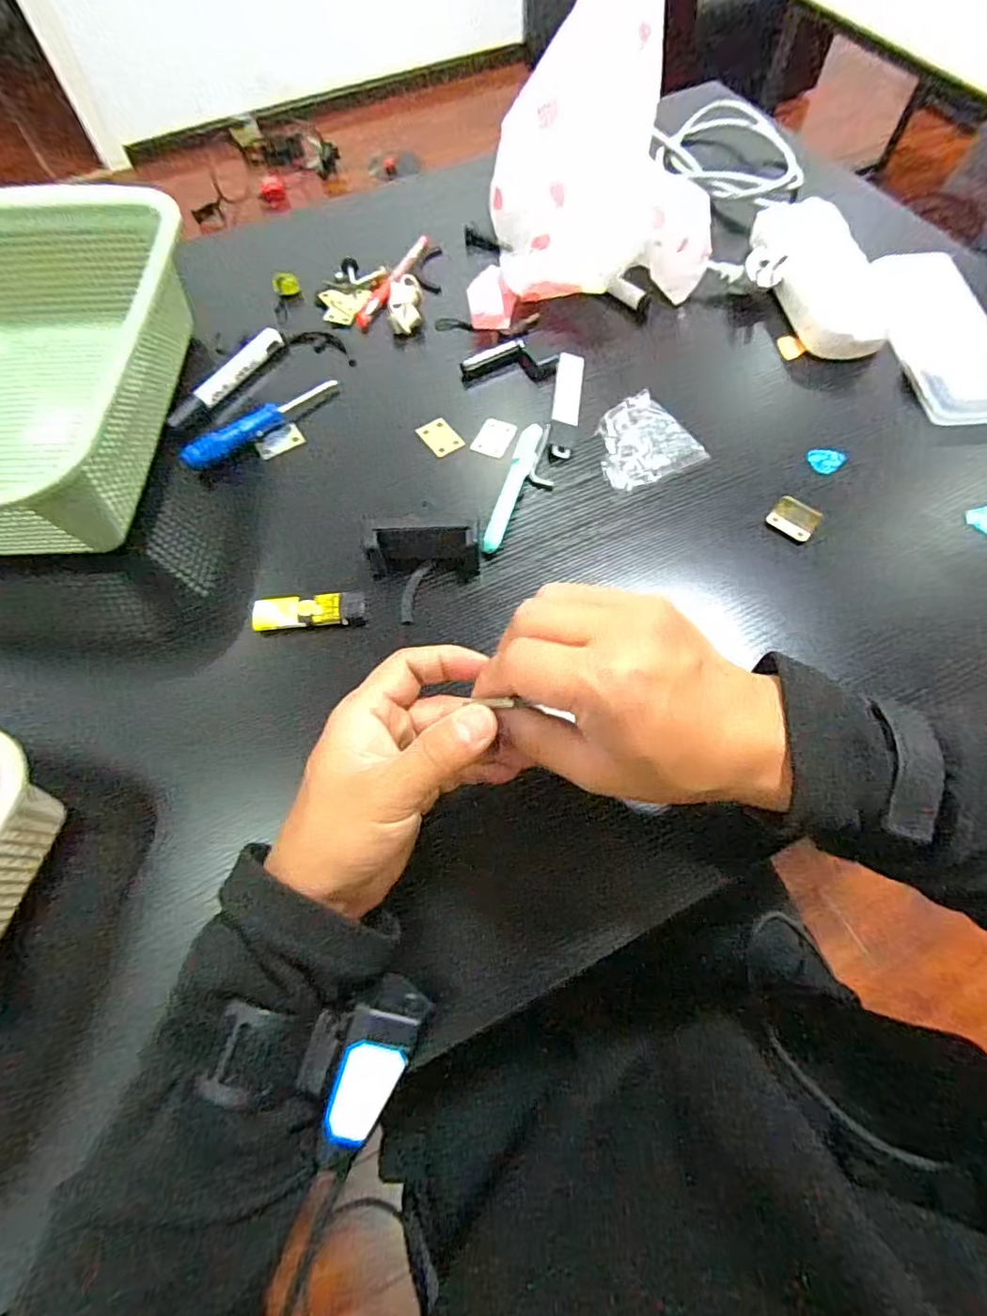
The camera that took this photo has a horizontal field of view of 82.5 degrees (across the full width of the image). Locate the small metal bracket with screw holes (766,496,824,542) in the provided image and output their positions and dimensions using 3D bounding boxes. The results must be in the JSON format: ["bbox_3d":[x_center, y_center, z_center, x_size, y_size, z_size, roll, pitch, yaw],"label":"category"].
[{"bbox_3d":[0.226,-0.105,0.422,0.033,0.019,0.016,39,72,17],"label":"small metal bracket with screw holes"}]

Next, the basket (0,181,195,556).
[{"bbox_3d":[-0.386,-0.223,0.444,0.251,0.099,0.336,2,65,2],"label":"basket"}]

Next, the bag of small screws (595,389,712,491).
[{"bbox_3d":[0.118,-0.177,0.463,0.083,0.015,0.074,-30,68,-12],"label":"bag of small screws"}]

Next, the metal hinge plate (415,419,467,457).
[{"bbox_3d":[-0.045,-0.186,0.474,0.028,0.004,0.041,-31,68,-12],"label":"metal hinge plate"}]

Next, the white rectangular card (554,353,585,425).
[{"bbox_3d":[0.065,-0.232,0.486,0.023,0.005,0.079,7,66,5],"label":"white rectangular card"}]

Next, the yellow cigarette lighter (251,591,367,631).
[{"bbox_3d":[-0.130,-0.033,0.399,0.078,0.010,0.023,-6,65,-1],"label":"yellow cigarette lighter"}]

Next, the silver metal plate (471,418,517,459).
[{"bbox_3d":[0.001,-0.185,0.473,0.031,0.004,0.041,20,66,16],"label":"silver metal plate"}]

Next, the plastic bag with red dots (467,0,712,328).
[{"bbox_3d":[0.091,-0.420,0.481,0.206,0.176,0.199,5,65,4],"label":"plastic bag with red dots"}]

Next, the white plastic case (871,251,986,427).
[{"bbox_3d":[0.383,-0.278,0.483,0.074,0.027,0.184,-5,65,-1],"label":"white plastic case"}]

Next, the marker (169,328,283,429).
[{"bbox_3d":[-0.236,-0.249,0.499,0.018,0.016,0.132,29,69,14],"label":"marker"}]

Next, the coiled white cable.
[{"bbox_3d":[0.260,-0.550,0.620,0.120,0.031,0.163,-19,66,-7],"label":"coiled white cable"}]

